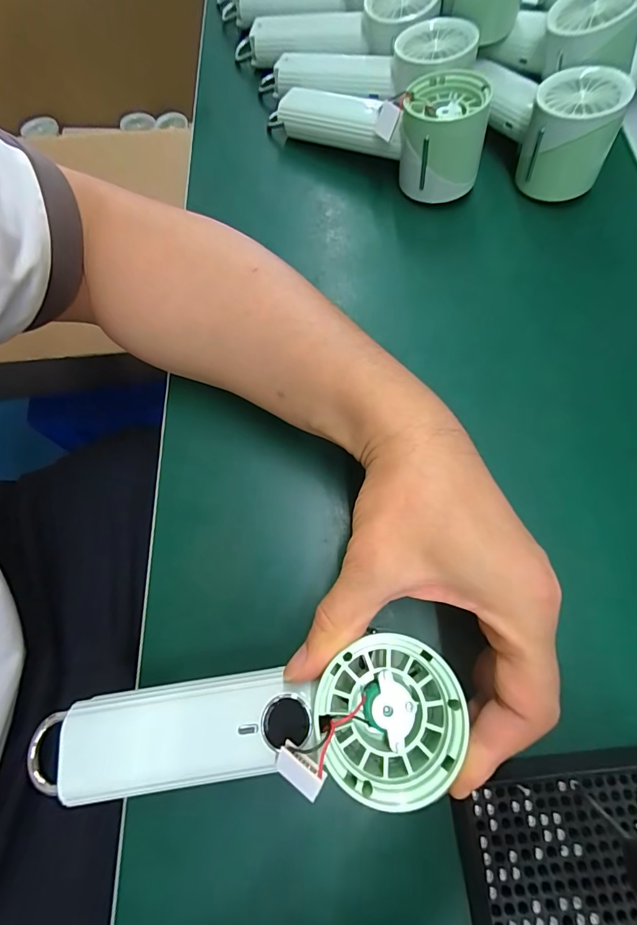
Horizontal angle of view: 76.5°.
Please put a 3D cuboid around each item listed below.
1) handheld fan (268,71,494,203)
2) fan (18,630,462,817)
[{"bbox_3d":[0.046,-0.284,0.331,0.194,0.063,0.065,38,75,14],"label":"handheld fan"},{"bbox_3d":[-0.032,0.115,0.176,0.182,0.024,0.056,-8,70,4],"label":"fan"}]

